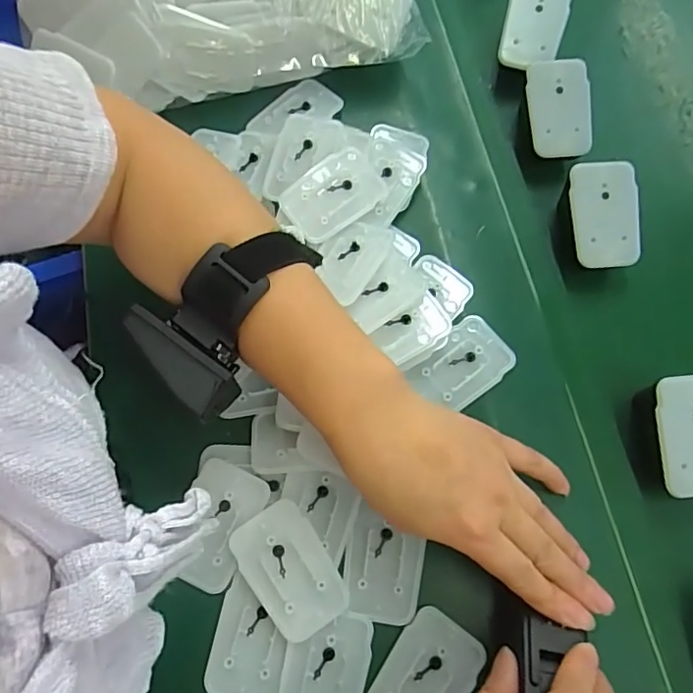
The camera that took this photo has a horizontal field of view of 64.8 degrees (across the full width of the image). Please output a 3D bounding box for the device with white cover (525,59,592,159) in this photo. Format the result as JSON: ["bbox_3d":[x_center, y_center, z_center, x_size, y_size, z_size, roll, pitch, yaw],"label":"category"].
[{"bbox_3d":[0.150,-0.168,0.384,0.040,0.008,0.066,-7,94,16],"label":"device with white cover"}]

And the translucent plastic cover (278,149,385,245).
[{"bbox_3d":[-0.008,-0.103,0.366,0.068,0.009,0.042,-34,76,-10],"label":"translucent plastic cover"}]

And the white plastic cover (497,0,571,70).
[{"bbox_3d":[0.141,-0.239,0.409,0.045,0.010,0.061,14,101,3],"label":"white plastic cover"}]

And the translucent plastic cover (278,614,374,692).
[{"bbox_3d":[-0.012,0.182,0.296,0.045,0.005,0.066,9,73,3],"label":"translucent plastic cover"}]

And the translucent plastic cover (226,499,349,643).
[{"bbox_3d":[-0.032,0.127,0.310,0.046,0.010,0.069,-33,75,-10],"label":"translucent plastic cover"}]

